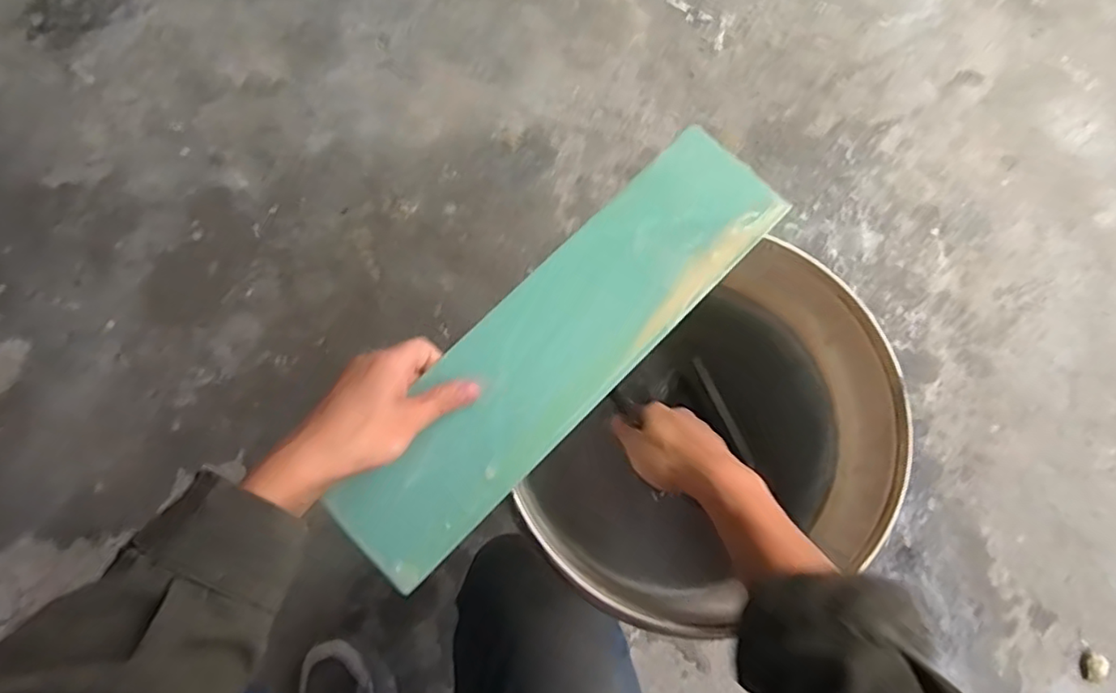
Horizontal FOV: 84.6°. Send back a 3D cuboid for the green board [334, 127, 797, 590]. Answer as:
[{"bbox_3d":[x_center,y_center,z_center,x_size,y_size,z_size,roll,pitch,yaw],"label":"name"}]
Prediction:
[{"bbox_3d":[0.006,-0.006,0.449,0.109,0.017,0.394,42,79,9],"label":"green board"}]

